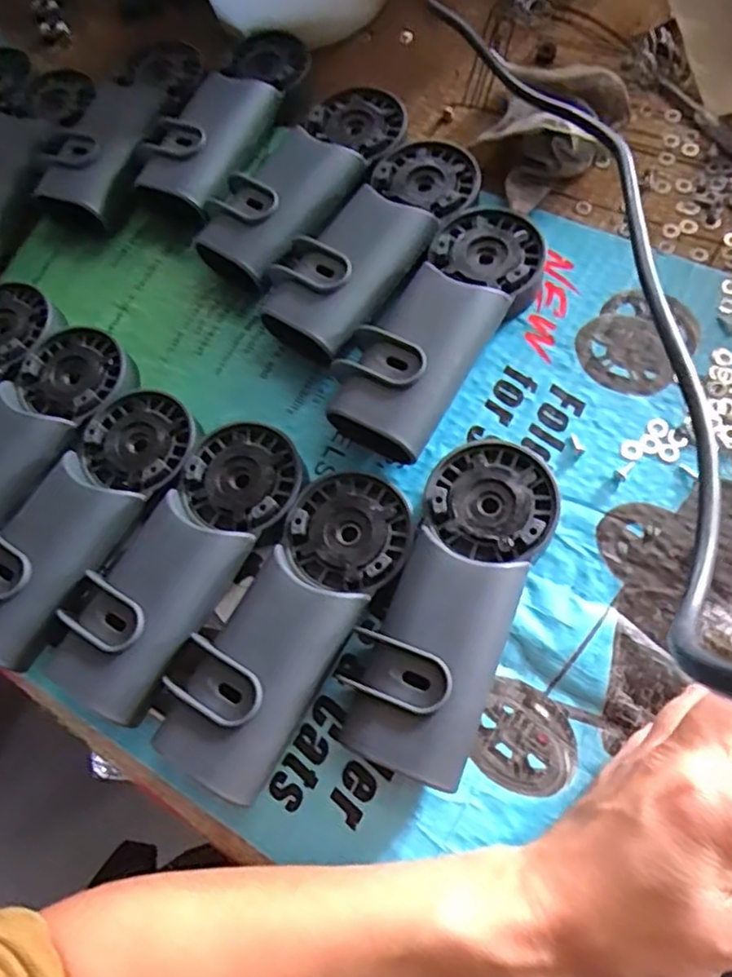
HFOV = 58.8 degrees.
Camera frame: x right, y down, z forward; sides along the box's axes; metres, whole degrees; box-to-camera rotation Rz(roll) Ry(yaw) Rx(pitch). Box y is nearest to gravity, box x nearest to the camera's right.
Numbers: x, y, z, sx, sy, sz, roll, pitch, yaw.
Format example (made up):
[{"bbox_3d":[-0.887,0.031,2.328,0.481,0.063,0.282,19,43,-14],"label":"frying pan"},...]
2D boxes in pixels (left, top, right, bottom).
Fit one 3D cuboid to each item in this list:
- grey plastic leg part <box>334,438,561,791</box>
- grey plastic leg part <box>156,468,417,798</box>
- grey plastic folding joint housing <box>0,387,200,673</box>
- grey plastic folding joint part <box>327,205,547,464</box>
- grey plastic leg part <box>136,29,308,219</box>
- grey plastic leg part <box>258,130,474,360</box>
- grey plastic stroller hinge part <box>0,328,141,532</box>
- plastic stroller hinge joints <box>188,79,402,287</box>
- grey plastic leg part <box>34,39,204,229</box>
[{"bbox_3d":[0.043,0.051,0.308,0.068,0.042,0.161,21,76,16],"label":"grey plastic leg part"},{"bbox_3d":[-0.036,0.062,0.315,0.064,0.039,0.162,29,78,17],"label":"grey plastic leg part"},{"bbox_3d":[-0.153,0.017,0.349,0.064,0.034,0.160,27,78,17],"label":"grey plastic folding joint housing"},{"bbox_3d":[0.039,-0.093,0.360,0.066,0.043,0.163,31,78,18],"label":"grey plastic folding joint part"},{"bbox_3d":[-0.091,-0.246,0.432,0.061,0.030,0.157,18,76,15],"label":"grey plastic leg part"},{"bbox_3d":[0.005,-0.149,0.383,0.070,0.040,0.162,35,79,18],"label":"grey plastic leg part"},{"bbox_3d":[-0.201,-0.026,0.372,0.074,0.038,0.162,28,78,17],"label":"grey plastic stroller hinge part"},{"bbox_3d":[-0.037,-0.195,0.404,0.070,0.042,0.161,33,79,18],"label":"plastic stroller hinge joints"},{"bbox_3d":[-0.162,-0.254,0.450,0.069,0.038,0.166,17,74,14],"label":"grey plastic leg part"}]

